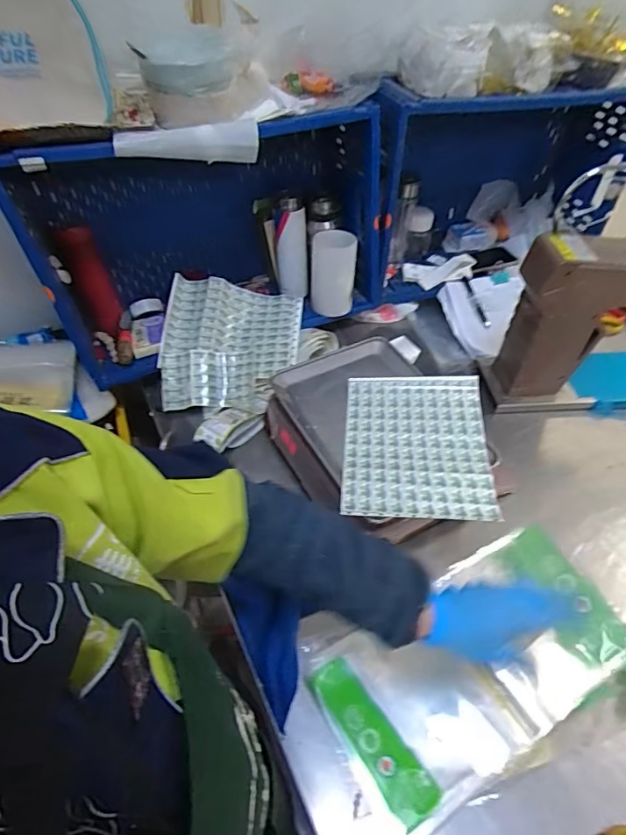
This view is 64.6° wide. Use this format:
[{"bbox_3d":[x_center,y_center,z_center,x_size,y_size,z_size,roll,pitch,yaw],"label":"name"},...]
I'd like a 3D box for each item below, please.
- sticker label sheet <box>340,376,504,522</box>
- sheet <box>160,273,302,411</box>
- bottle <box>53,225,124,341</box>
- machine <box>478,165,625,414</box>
[{"bbox_3d":[0.154,0.038,0.742,0.208,0.035,0.266,5,48,2],"label":"sticker label sheet"},{"bbox_3d":[-0.162,-0.139,0.951,0.254,0.035,0.262,8,69,-6],"label":"sheet"},{"bbox_3d":[-0.408,-0.252,0.925,0.068,0.202,0.057,-28,33,-25],"label":"bottle"},{"bbox_3d":[0.491,-0.200,0.856,0.272,0.407,0.128,-8,49,-10],"label":"machine"}]

